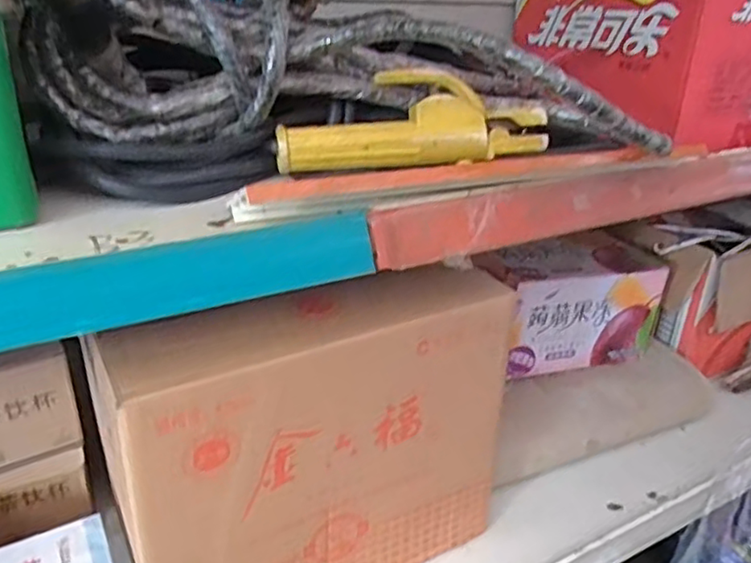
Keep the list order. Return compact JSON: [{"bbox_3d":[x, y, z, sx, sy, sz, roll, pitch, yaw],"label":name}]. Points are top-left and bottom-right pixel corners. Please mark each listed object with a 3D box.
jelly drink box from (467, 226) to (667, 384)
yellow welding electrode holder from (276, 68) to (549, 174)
[{"bbox_3d":[0.259,0.032,0.848,0.248,0.148,0.100,-7,25,-20],"label":"jelly drink box"},{"bbox_3d":[0.035,-0.132,0.512,0.226,0.069,0.037,-2,24,-9],"label":"yellow welding electrode holder"}]

